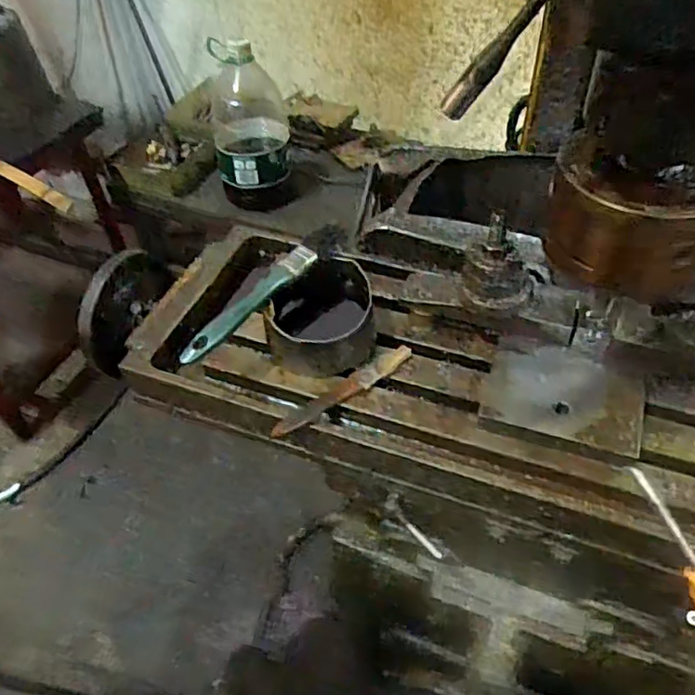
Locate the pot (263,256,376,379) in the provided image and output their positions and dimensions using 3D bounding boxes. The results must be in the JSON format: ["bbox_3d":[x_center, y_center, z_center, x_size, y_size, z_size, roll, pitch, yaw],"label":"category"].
[{"bbox_3d":[-0.025,-0.036,0.587,0.099,0.070,0.124,-1,49,2],"label":"pot"}]

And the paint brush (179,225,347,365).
[{"bbox_3d":[-0.068,-0.058,0.560,0.032,0.031,0.216,27,55,24],"label":"paint brush"}]

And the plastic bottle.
[{"bbox_3d":[-0.218,-0.482,1.367,0.166,0.389,0.149,-9,49,-5],"label":"plastic bottle"}]

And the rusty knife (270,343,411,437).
[{"bbox_3d":[-0.003,0.040,0.552,0.146,0.016,0.025,-25,52,-18],"label":"rusty knife"}]

